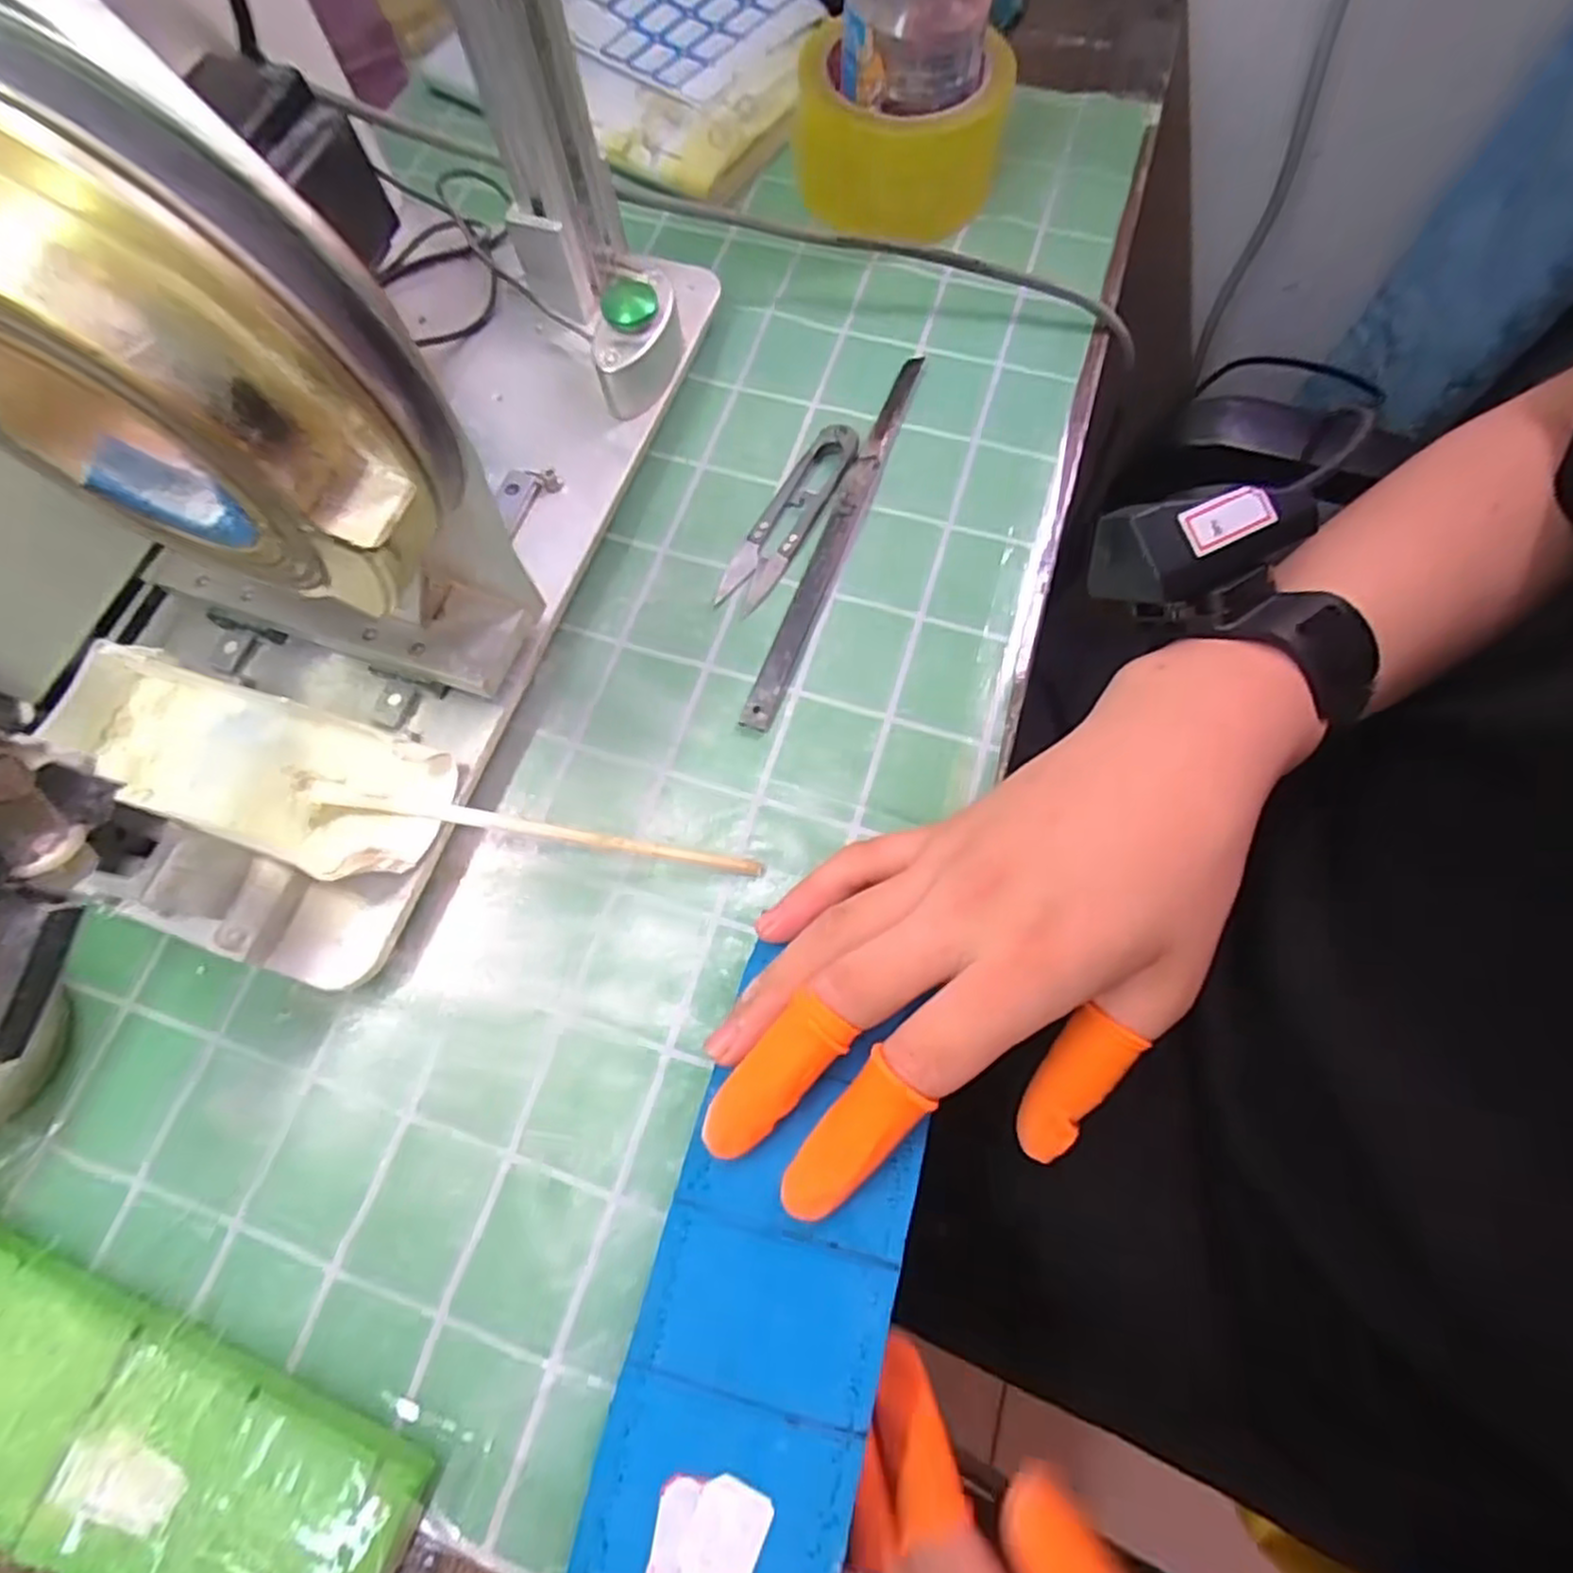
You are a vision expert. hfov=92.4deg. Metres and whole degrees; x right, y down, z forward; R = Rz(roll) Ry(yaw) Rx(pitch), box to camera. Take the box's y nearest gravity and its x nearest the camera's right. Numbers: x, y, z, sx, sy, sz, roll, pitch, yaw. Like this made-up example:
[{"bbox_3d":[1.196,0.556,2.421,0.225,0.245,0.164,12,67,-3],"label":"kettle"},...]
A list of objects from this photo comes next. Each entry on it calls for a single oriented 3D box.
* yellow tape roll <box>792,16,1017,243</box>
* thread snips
[{"bbox_3d":[0.056,-0.328,0.381,0.098,0.053,0.098,-1,70,2],"label":"yellow tape roll"},{"bbox_3d":[0.001,-0.118,0.327,0.021,0.009,0.097,27,73,12],"label":"thread snips"}]

